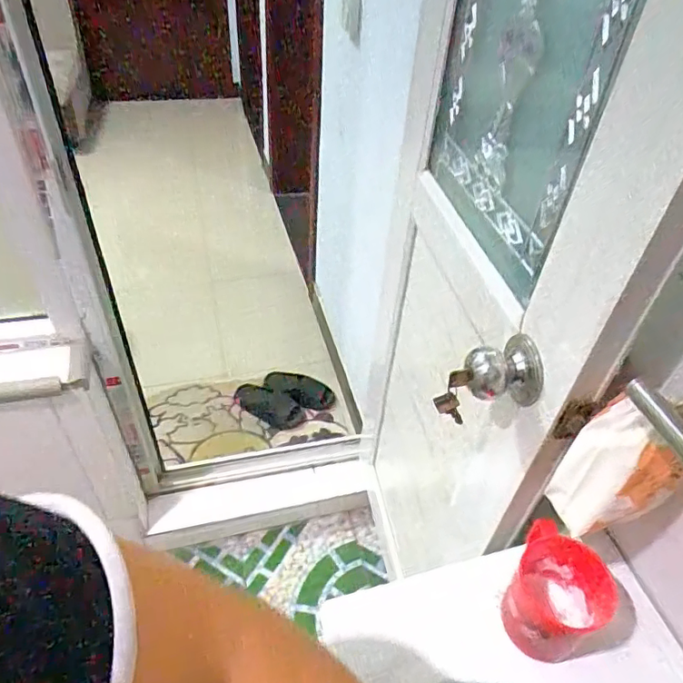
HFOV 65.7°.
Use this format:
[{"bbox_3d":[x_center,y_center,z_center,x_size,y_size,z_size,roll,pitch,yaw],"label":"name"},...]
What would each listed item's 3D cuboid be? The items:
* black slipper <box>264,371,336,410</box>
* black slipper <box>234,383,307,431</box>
[{"bbox_3d":[-0.137,0.166,1.827,0.254,0.046,0.103,22,47,19],"label":"black slipper"},{"bbox_3d":[-0.243,0.221,1.796,0.252,0.055,0.114,18,45,15],"label":"black slipper"}]

